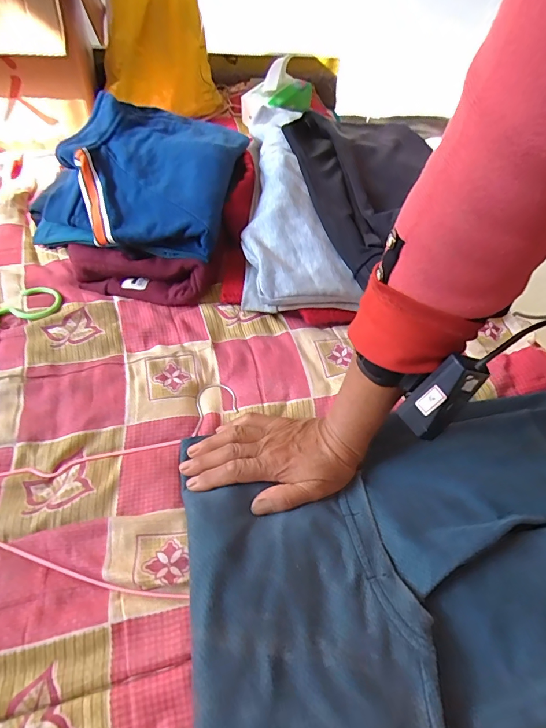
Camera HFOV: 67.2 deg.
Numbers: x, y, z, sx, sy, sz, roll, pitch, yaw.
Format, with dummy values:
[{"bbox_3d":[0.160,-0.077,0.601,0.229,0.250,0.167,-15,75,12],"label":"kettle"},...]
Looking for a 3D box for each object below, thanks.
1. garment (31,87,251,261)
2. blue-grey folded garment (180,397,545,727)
[{"bbox_3d":[-0.179,-0.288,0.596,0.245,0.093,0.339,7,48,0],"label":"garment"},{"bbox_3d":[0.155,0.156,0.341,0.439,0.030,0.251,-7,51,-9],"label":"blue-grey folded garment"}]

